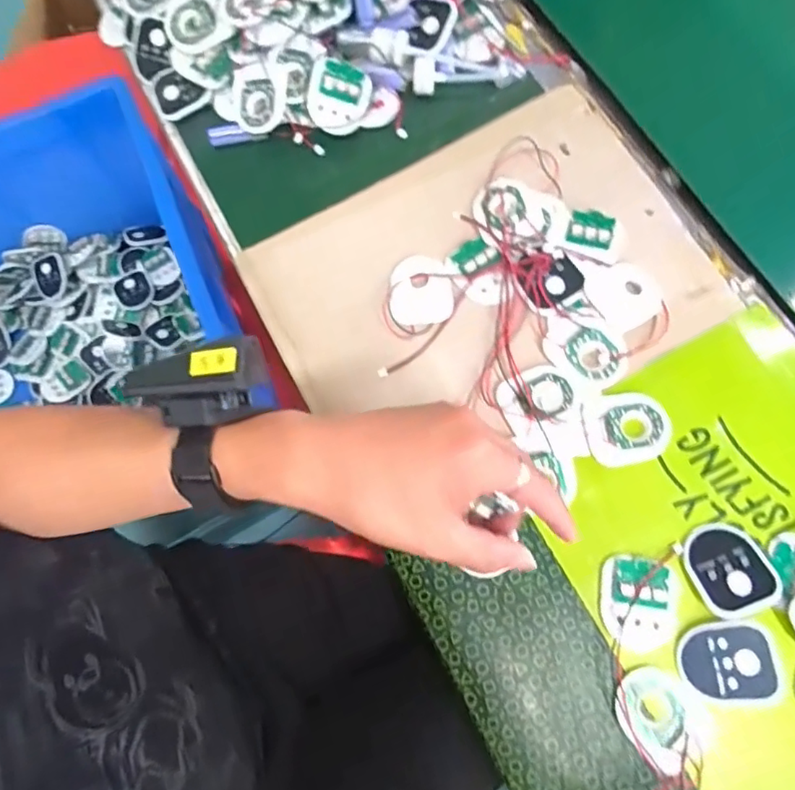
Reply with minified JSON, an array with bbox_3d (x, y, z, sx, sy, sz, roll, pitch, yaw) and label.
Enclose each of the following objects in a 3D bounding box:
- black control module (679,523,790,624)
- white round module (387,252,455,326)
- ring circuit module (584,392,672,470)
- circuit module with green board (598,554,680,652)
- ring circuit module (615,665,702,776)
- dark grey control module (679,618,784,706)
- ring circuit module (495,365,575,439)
[{"bbox_3d":[0.219,0.114,0.381,0.050,0.005,0.057,-25,60,0],"label":"black control module"},{"bbox_3d":[0.018,-0.083,0.450,0.049,0.015,0.056,-11,74,0],"label":"white round module"},{"bbox_3d":[0.164,0.024,0.411,0.058,0.005,0.049,-8,74,1],"label":"ring circuit module"},{"bbox_3d":[0.160,0.136,0.380,0.048,0.006,0.056,9,75,6],"label":"circuit module with green board"},{"bbox_3d":[0.166,0.202,0.364,0.052,0.009,0.047,42,80,13],"label":"ring circuit module"},{"bbox_3d":[0.208,0.169,0.363,0.058,0.004,0.048,-14,75,13],"label":"dark grey control module"},{"bbox_3d":[0.101,0.002,0.422,0.054,0.004,0.041,-26,74,-4],"label":"ring circuit module"}]

